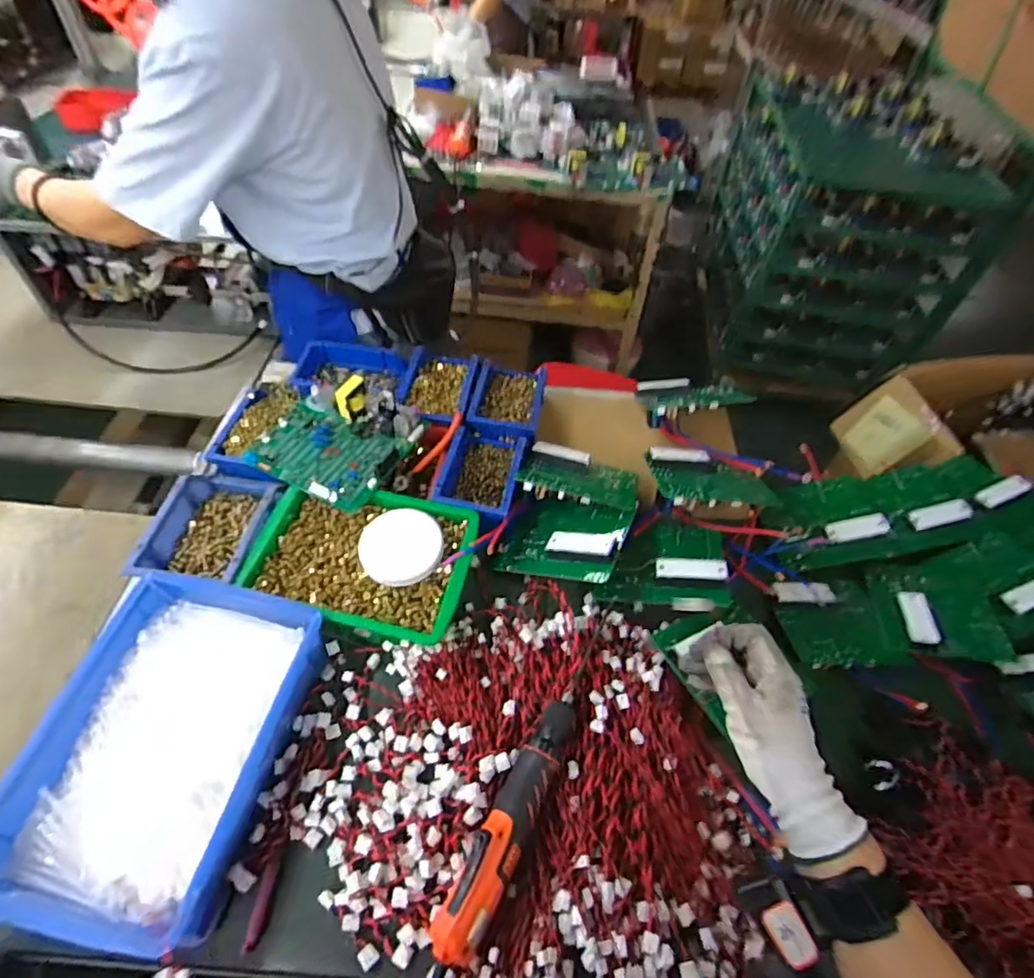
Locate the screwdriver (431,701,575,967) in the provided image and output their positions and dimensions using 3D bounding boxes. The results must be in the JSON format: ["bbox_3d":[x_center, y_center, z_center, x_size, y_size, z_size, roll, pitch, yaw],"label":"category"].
[{"bbox_3d":[0.000,0.306,0.528,0.048,0.042,0.229,26,54,14],"label":"screwdriver"}]

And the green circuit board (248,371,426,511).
[{"bbox_3d":[-0.239,-0.075,0.739,0.181,0.048,0.177,22,54,12],"label":"green circuit board"}]

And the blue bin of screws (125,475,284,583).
[{"bbox_3d":[-0.364,0.044,0.675,0.128,0.046,0.168,6,52,-1],"label":"blue bin of screws"}]

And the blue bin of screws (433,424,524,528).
[{"bbox_3d":[-0.049,-0.015,0.765,0.100,0.069,0.165,12,52,4],"label":"blue bin of screws"}]

